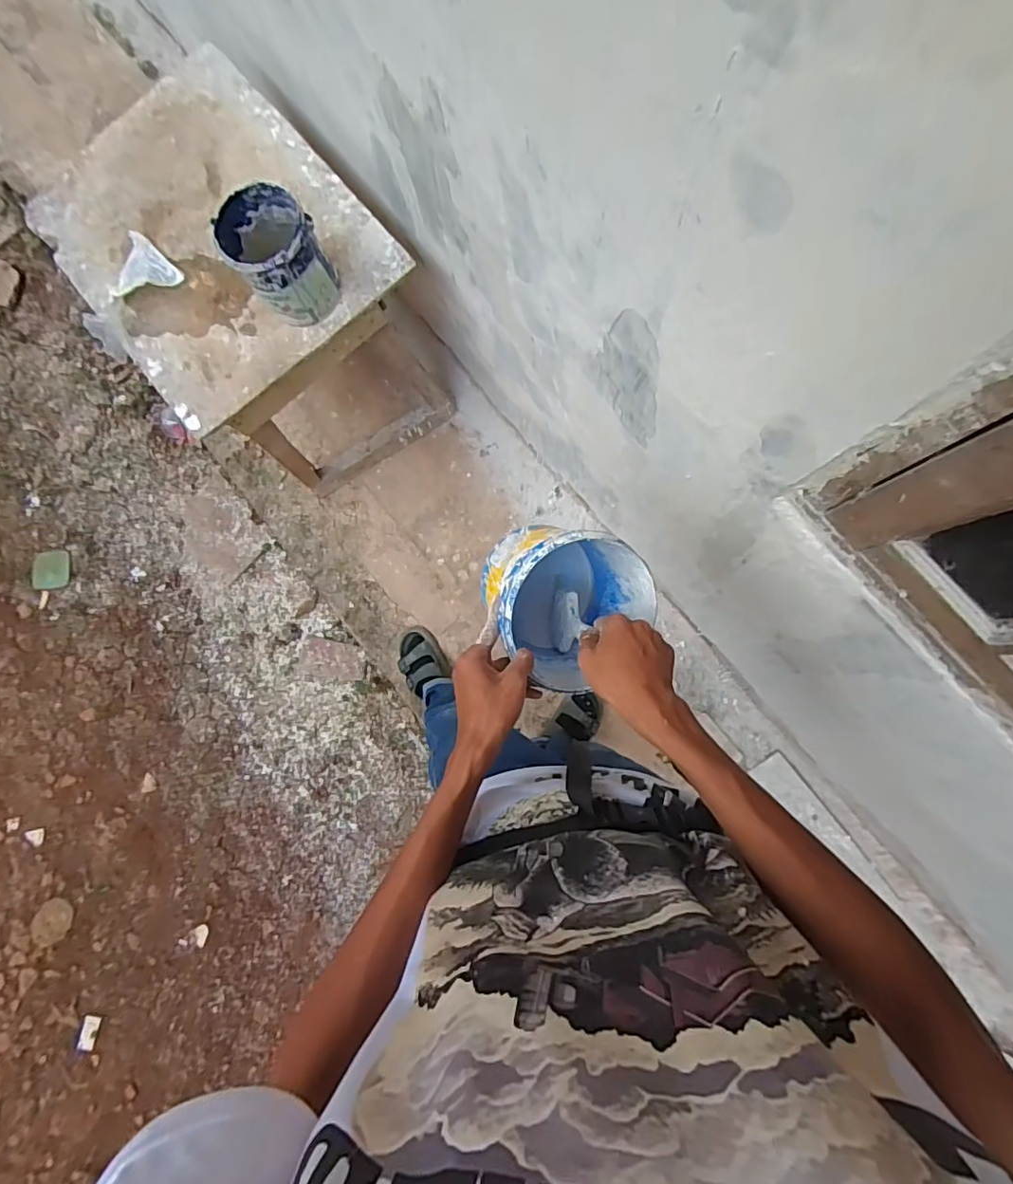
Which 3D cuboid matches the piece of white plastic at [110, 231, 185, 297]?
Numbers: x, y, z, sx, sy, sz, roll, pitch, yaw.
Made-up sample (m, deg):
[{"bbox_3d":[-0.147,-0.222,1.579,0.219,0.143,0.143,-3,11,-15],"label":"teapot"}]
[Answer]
[{"bbox_3d":[-0.733,-0.632,1.066,0.134,0.018,0.123,43,88,7],"label":"piece of white plastic"}]

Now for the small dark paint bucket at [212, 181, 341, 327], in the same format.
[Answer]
[{"bbox_3d":[-0.406,-0.601,0.964,0.150,0.166,0.173,-32,82,0],"label":"small dark paint bucket"}]

